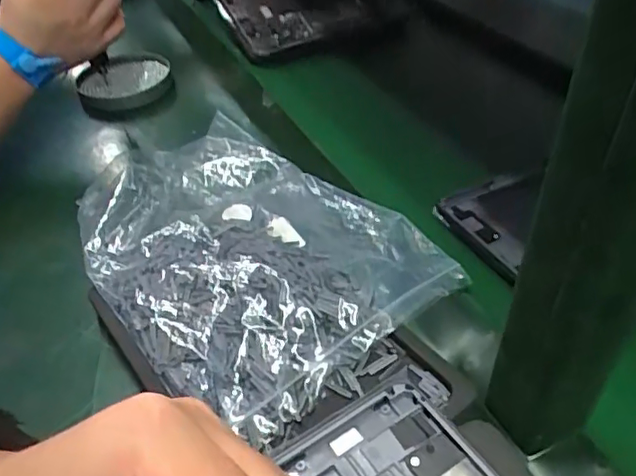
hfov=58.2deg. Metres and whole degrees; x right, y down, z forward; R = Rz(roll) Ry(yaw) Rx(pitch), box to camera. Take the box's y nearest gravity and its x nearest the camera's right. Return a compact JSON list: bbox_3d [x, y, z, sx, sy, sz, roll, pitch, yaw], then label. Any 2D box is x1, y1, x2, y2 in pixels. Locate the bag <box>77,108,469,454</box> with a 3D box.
[{"bbox_3d":[-0.063,0.000,0.445,0.215,0.033,0.291,-34,49,-30],"label":"bag"}]

